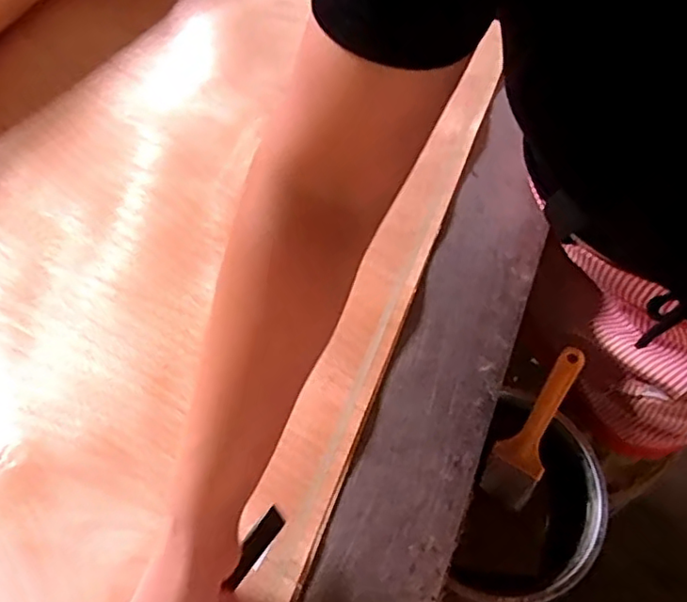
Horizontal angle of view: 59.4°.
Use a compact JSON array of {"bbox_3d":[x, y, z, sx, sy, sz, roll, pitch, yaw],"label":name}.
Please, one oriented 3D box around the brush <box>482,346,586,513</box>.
[{"bbox_3d":[0.185,0.114,0.566,0.045,0.025,0.161,33,64,17],"label":"brush"}]

